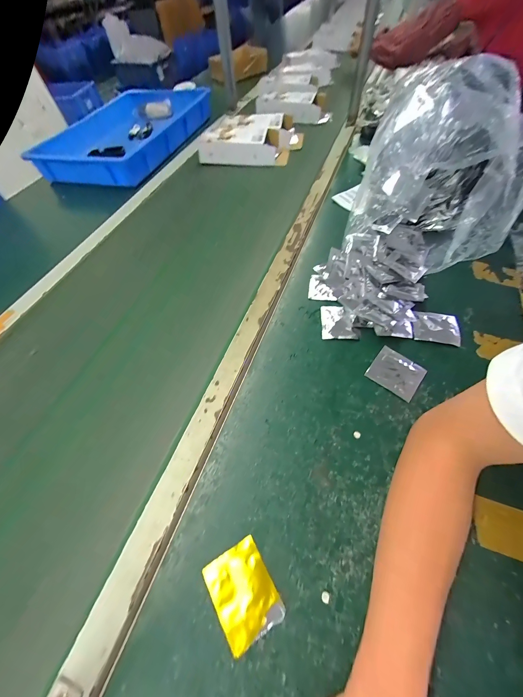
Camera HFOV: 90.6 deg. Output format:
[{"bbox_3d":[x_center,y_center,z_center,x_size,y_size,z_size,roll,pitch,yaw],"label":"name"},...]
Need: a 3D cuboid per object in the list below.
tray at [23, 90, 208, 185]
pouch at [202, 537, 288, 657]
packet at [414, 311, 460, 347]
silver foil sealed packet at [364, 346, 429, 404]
[{"bbox_3d":[-0.432,-0.679,0.809,0.402,0.081,0.489,17,58,11],"label":"tray"},{"bbox_3d":[-0.018,0.250,0.267,0.059,0.005,0.074,-29,63,-14],"label":"pouch"},{"bbox_3d":[0.287,-0.036,0.426,0.068,0.004,0.061,9,60,7],"label":"packet"},{"bbox_3d":[0.202,0.036,0.388,0.069,0.007,0.062,35,66,20],"label":"silver foil sealed packet"}]

